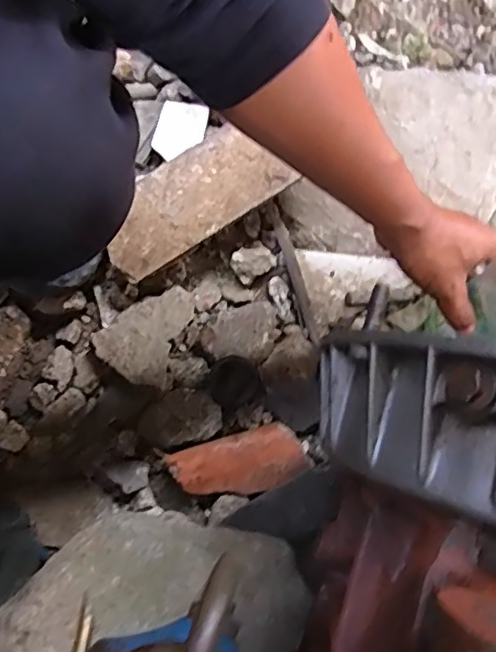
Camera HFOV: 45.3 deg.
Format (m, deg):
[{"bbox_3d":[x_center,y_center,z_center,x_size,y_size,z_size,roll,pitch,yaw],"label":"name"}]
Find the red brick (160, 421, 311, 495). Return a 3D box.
[{"bbox_3d":[-0.010,0.134,0.572,0.126,0.025,0.058,-15,81,-5],"label":"red brick"}]

